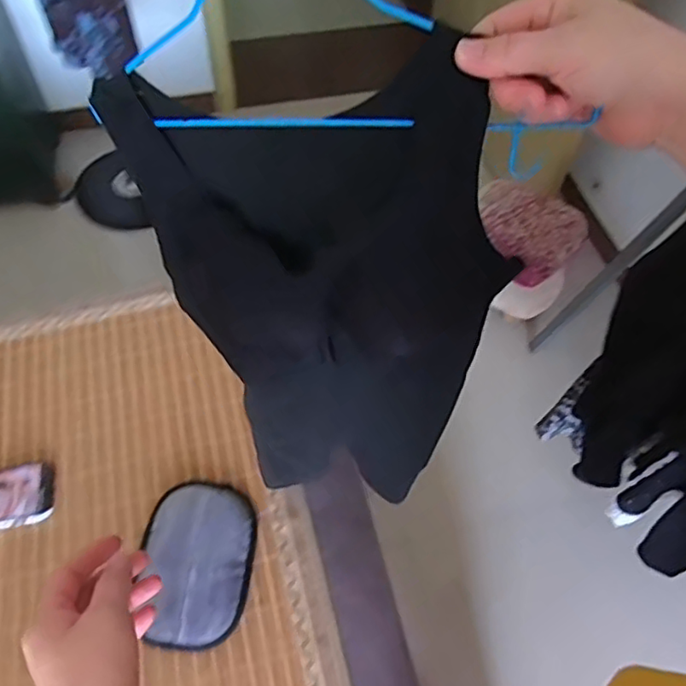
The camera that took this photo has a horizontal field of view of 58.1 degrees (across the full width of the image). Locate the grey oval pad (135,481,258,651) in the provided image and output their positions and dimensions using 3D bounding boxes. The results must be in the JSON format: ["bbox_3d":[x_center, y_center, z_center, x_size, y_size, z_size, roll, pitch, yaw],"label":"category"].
[{"bbox_3d":[-0.187,0.277,0.791,0.139,0.038,0.205,3,59,-1],"label":"grey oval pad"}]

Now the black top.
[{"bbox_3d":[-0.005,-0.002,0.578,0.300,0.509,0.037,4,50,23],"label":"black top"}]

